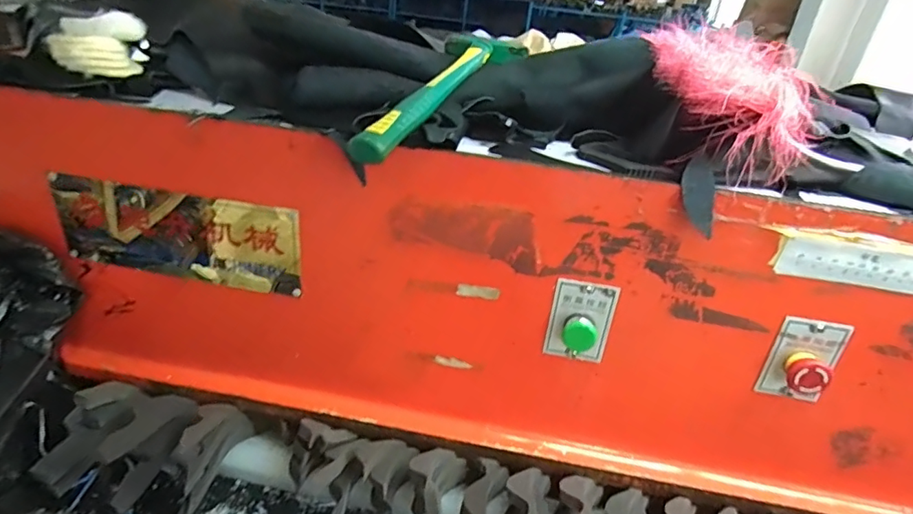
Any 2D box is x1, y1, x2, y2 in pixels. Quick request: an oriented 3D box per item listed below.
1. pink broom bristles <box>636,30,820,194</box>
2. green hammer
[{"bbox_3d":[0.216,-0.127,0.442,0.147,0.106,0.078,17,23,26],"label":"pink broom bristles"},{"bbox_3d":[-0.017,-0.167,0.529,0.087,0.022,0.294,13,40,19],"label":"green hammer"}]

